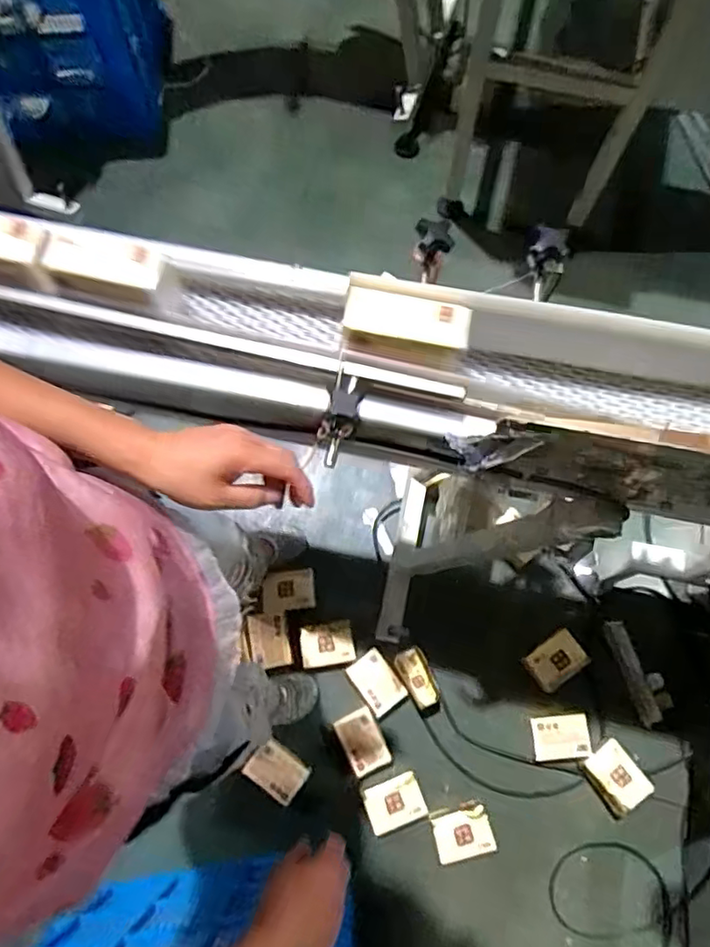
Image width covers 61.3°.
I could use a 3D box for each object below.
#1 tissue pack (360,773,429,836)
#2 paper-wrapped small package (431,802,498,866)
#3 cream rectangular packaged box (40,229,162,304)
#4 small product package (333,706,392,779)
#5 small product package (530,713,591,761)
[{"bbox_3d":[0.085,0.708,1.283,0.124,0.032,0.098,-17,74,-6],"label":"tissue pack"},{"bbox_3d":[0.227,0.765,1.273,0.121,0.036,0.103,-16,74,-6],"label":"paper-wrapped small package"},{"bbox_3d":[-0.260,-0.218,0.622,0.114,0.031,0.057,9,73,2],"label":"cream rectangular packaged box"},{"bbox_3d":[0.016,0.591,1.320,0.087,0.025,0.124,-26,75,-8],"label":"small product package"},{"bbox_3d":[0.451,0.584,1.318,0.122,0.034,0.095,-5,77,5],"label":"small product package"}]

